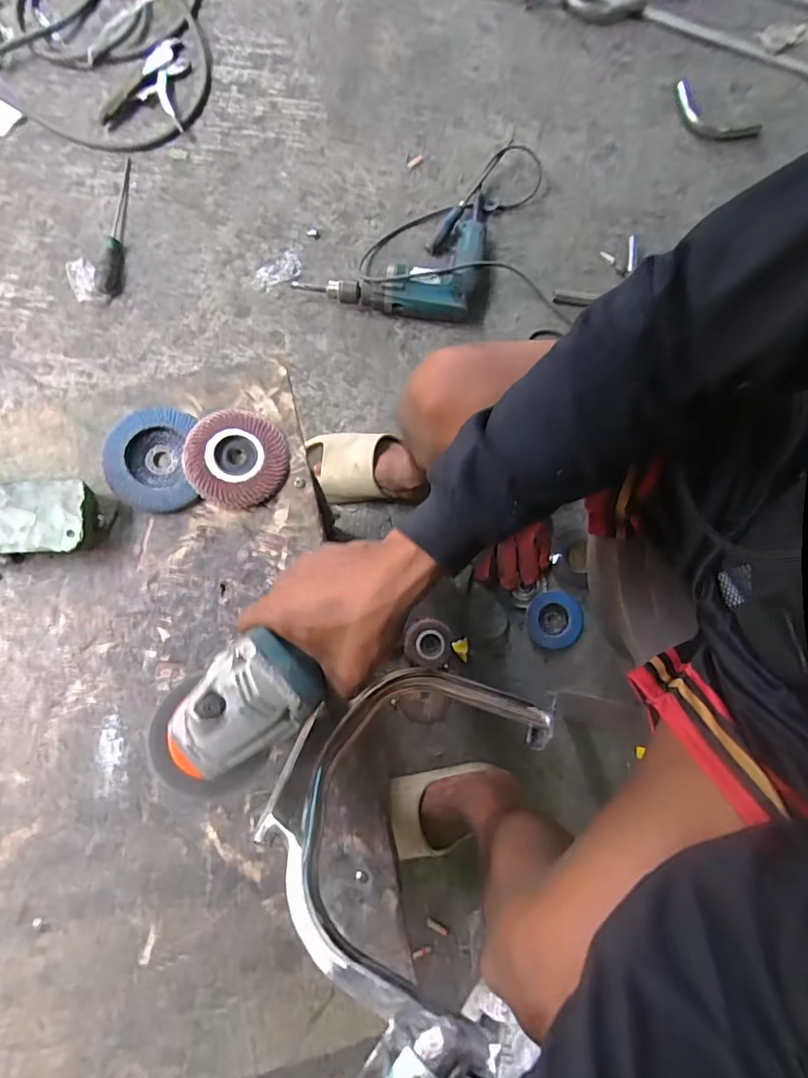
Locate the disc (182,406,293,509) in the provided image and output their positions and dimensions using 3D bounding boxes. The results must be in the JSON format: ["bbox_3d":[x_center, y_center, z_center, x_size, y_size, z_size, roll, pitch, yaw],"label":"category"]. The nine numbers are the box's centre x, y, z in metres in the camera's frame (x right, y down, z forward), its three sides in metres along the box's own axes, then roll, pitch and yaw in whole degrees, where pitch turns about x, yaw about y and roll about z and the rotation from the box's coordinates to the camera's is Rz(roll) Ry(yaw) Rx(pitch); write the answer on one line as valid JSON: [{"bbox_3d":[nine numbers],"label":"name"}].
[{"bbox_3d":[-0.150,-0.072,0.467,0.087,0.016,0.087,2,83,-12],"label":"disc"}]

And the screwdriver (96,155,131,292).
[{"bbox_3d":[-0.524,-0.579,0.941,0.034,0.032,0.267,3,82,-3],"label":"screwdriver"}]

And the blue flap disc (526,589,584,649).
[{"bbox_3d":[0.259,0.138,0.884,0.094,0.009,0.094,0,82,-3],"label":"blue flap disc"}]

